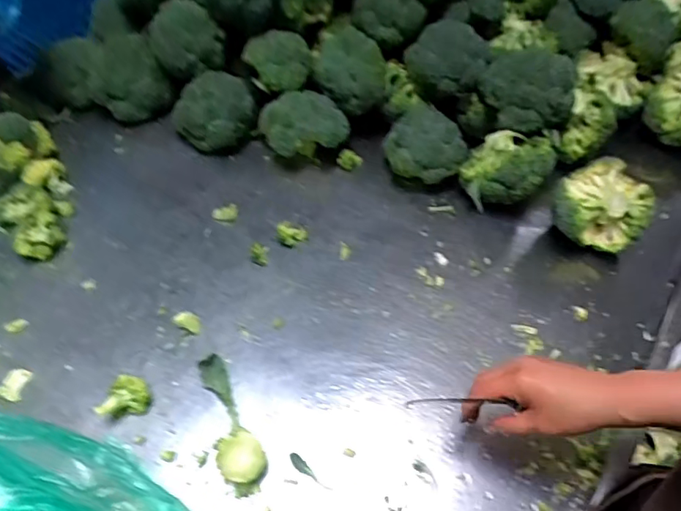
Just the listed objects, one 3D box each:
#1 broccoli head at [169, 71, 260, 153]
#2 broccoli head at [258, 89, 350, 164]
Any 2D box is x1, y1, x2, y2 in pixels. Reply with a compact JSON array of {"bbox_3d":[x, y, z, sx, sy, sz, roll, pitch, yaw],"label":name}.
[{"bbox_3d":[-0.201,-0.229,0.843,0.131,0.103,0.091,-17,59,-15],"label":"broccoli head"},{"bbox_3d":[-0.059,-0.206,0.833,0.146,0.099,0.094,1,56,-3],"label":"broccoli head"}]

